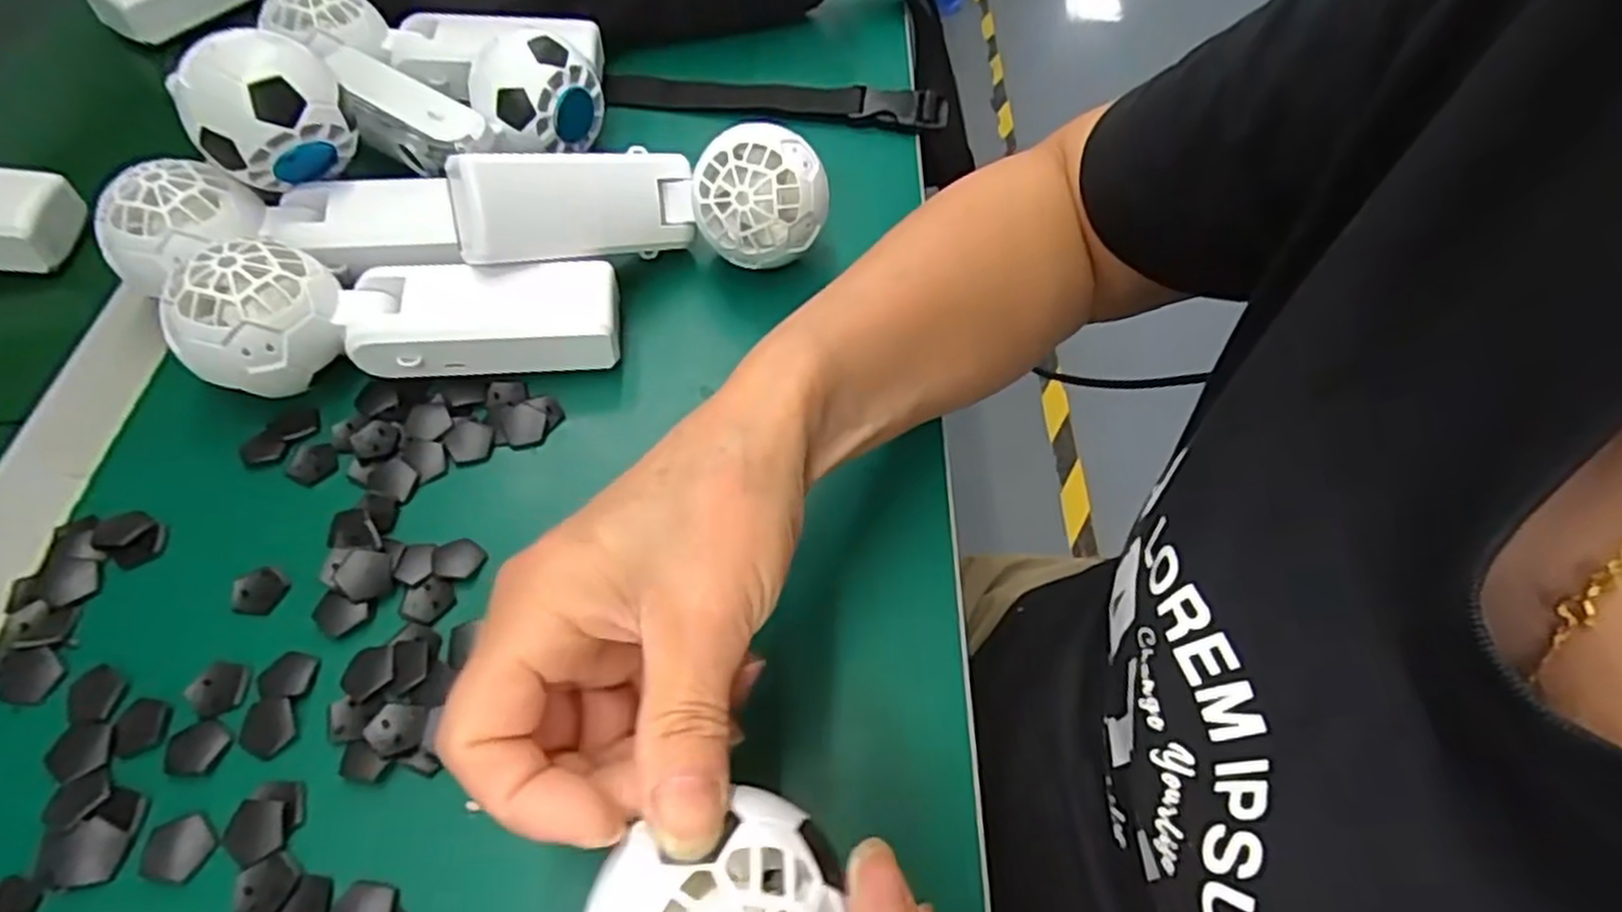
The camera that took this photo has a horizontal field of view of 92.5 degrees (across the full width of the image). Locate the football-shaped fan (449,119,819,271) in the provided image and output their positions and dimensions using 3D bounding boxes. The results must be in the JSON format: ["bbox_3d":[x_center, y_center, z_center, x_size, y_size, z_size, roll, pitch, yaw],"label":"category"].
[{"bbox_3d":[-0.074,-0.110,0.356,0.156,0.074,0.053,-12,58,-9],"label":"football-shaped fan"}]

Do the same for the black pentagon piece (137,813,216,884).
[{"bbox_3d":[-0.198,0.122,0.242,0.020,0.004,0.018,3,57,1],"label":"black pentagon piece"}]

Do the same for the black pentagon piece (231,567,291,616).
[{"bbox_3d":[-0.205,0.049,0.288,0.019,0.004,0.018,3,57,1],"label":"black pentagon piece"}]

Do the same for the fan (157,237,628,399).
[{"bbox_3d":[-0.170,-0.061,0.327,0.171,0.055,0.053,-10,58,-8],"label":"fan"}]

